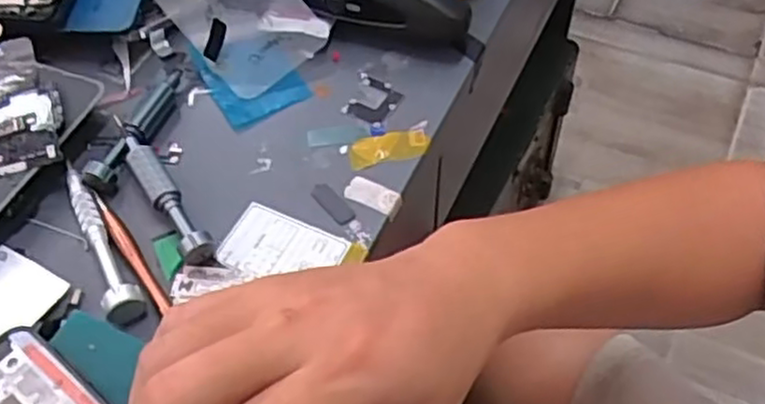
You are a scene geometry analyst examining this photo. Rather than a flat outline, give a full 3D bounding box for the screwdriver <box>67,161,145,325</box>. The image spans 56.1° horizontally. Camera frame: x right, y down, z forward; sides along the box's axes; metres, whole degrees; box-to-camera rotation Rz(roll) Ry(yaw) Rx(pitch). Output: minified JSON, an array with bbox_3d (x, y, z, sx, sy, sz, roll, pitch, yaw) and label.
[{"bbox_3d":[-0.143,0.018,0.362,0.017,0.016,0.098,-25,56,-16],"label":"screwdriver"}]

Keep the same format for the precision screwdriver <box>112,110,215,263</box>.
[{"bbox_3d":[-0.117,-0.009,0.375,0.016,0.020,0.102,-29,58,-18],"label":"precision screwdriver"}]

